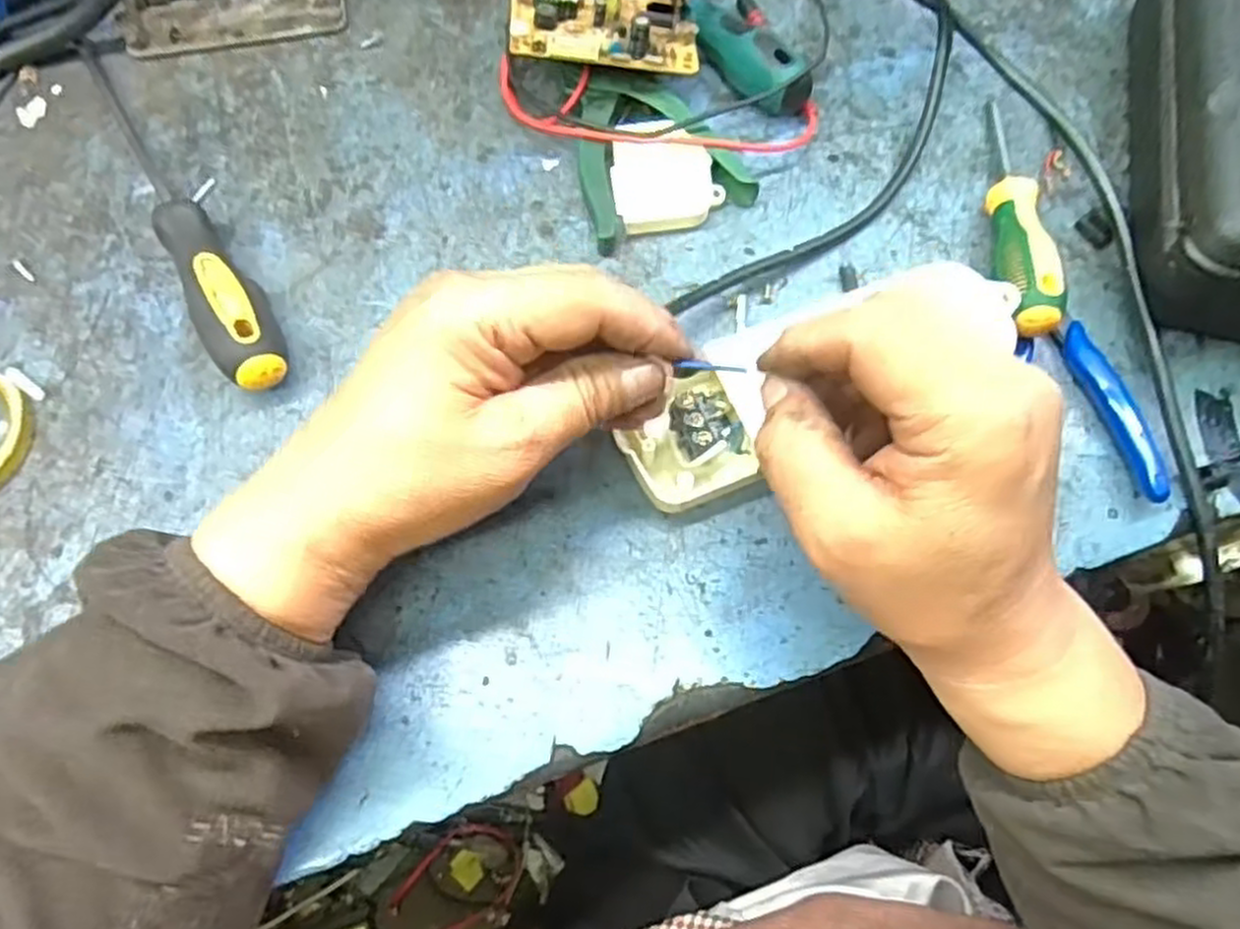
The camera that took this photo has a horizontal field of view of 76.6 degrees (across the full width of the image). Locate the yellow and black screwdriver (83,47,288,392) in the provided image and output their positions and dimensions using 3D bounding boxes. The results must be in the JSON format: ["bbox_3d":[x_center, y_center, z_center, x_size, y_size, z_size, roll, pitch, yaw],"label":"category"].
[{"bbox_3d":[-0.221,-0.132,0.384,0.028,0.036,0.247,-30,71,-12],"label":"yellow and black screwdriver"}]

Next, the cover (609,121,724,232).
[{"bbox_3d":[0.023,-0.147,0.401,0.053,0.018,0.058,-5,68,-3],"label":"cover"}]

